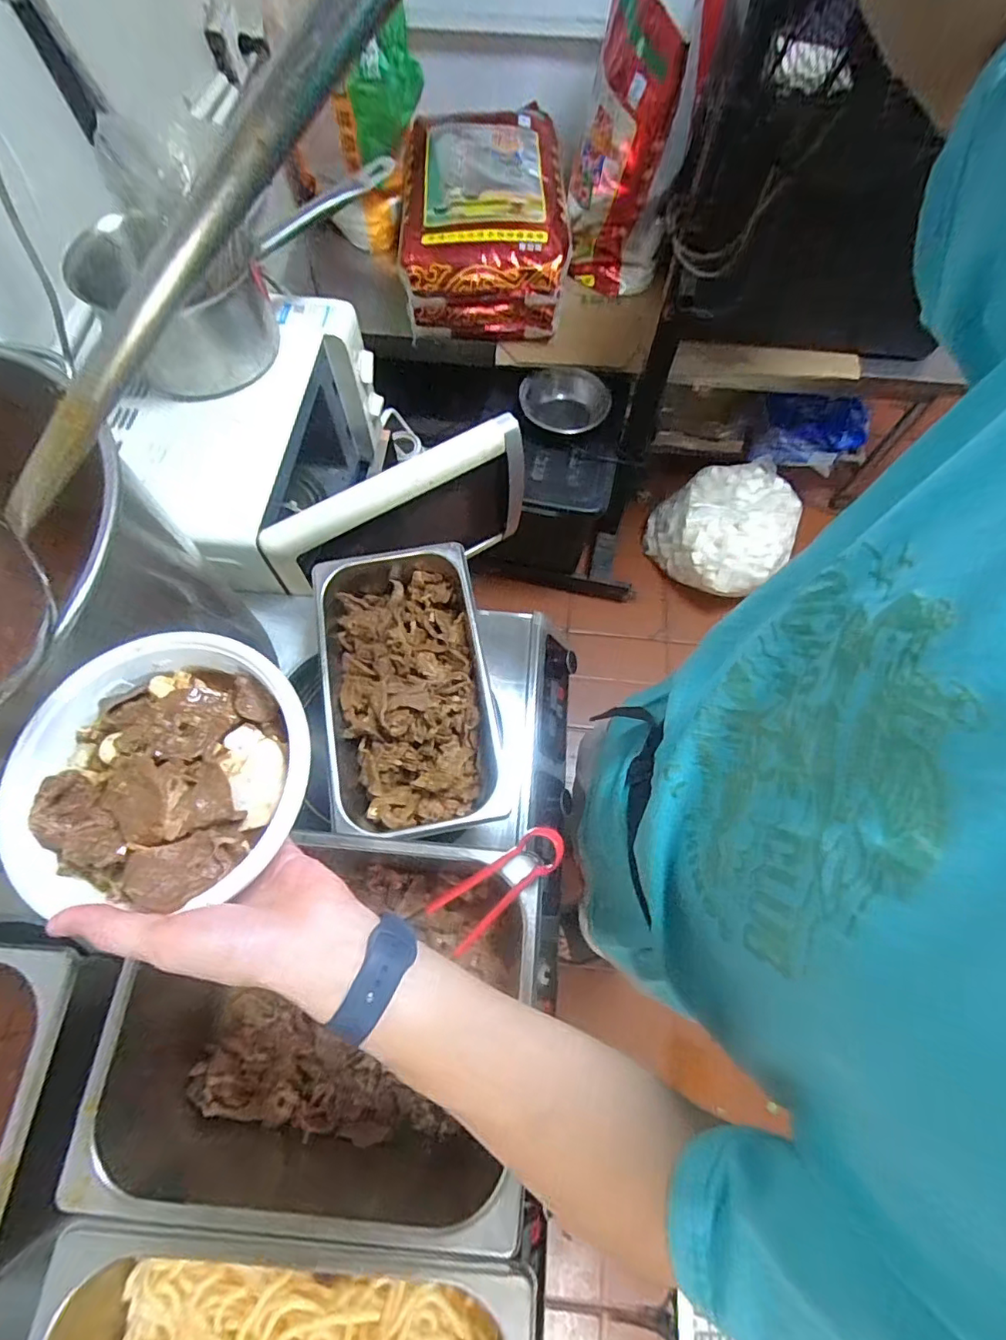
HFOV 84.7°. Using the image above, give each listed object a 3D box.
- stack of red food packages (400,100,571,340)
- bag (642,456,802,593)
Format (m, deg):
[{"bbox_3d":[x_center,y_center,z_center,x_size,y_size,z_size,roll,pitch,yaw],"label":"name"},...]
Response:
[{"bbox_3d":[-0.047,-1.125,1.393,0.401,0.192,0.602,0,68,-1],"label":"stack of red food packages"},{"bbox_3d":[0.664,-0.422,1.646,0.389,0.206,0.384,-37,73,-14],"label":"bag"}]

